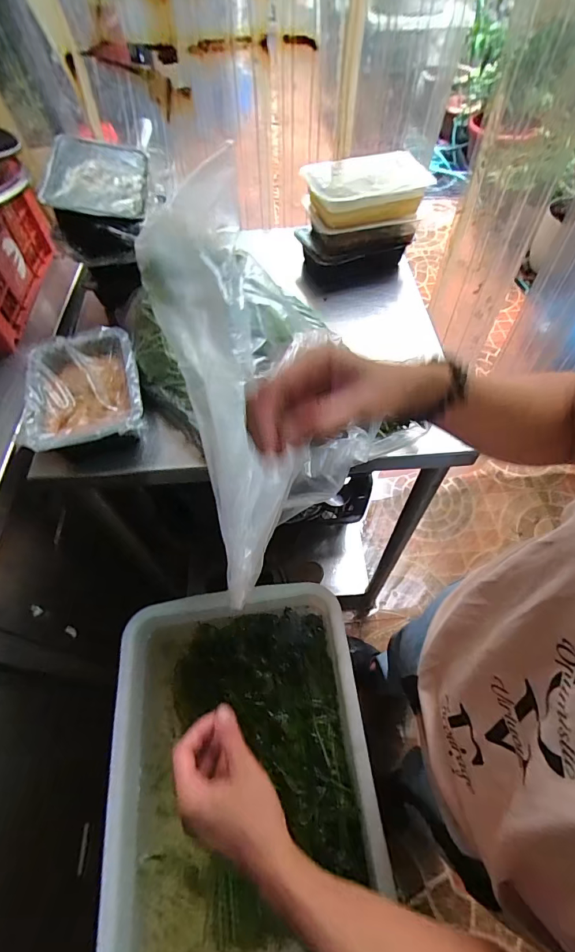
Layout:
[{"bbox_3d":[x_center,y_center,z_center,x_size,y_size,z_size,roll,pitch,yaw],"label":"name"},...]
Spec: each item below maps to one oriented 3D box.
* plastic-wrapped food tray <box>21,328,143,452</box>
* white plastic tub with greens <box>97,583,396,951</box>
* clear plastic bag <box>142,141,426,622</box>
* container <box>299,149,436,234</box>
[{"bbox_3d":[-0.273,-0.119,0.550,0.140,0.033,0.197,-14,59,-8],"label":"plastic-wrapped food tray"},{"bbox_3d":[-0.068,0.434,0.622,0.371,0.130,0.488,-6,58,-3],"label":"white plastic tub with greens"},{"bbox_3d":[-0.056,-0.114,0.420,0.177,0.138,0.422,-9,71,-5],"label":"clear plastic bag"},{"bbox_3d":[0.130,-0.482,0.683,0.203,0.069,0.126,-13,59,-7],"label":"container"}]

